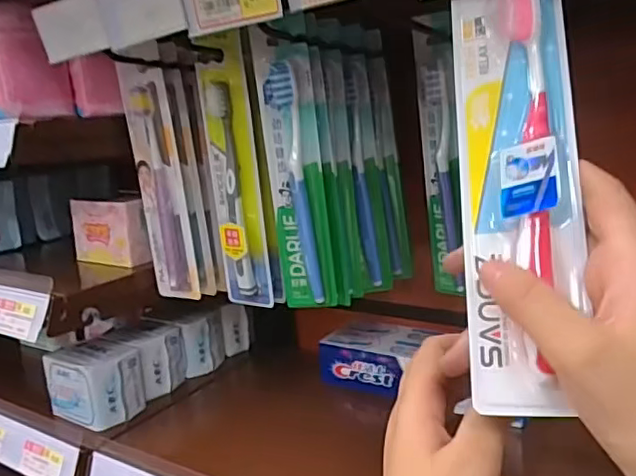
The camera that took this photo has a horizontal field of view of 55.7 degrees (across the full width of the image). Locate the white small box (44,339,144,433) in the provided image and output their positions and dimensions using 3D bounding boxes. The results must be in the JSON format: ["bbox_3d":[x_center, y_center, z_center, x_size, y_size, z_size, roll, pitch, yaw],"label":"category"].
[{"bbox_3d":[-0.228,0.148,0.620,0.083,0.072,0.064,5,17,34],"label":"white small box"}]

